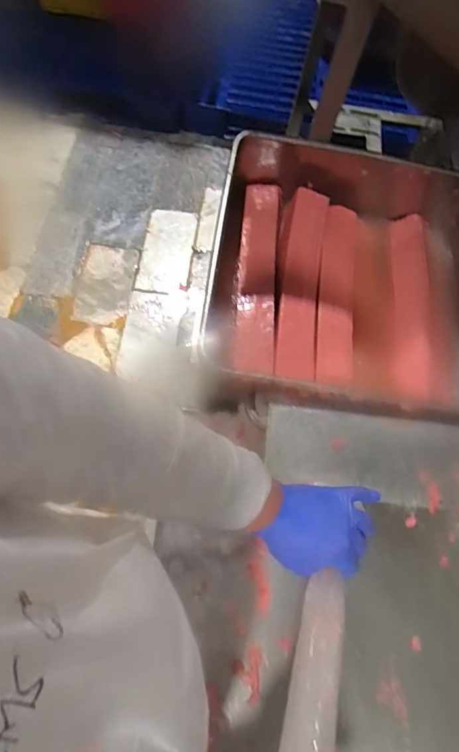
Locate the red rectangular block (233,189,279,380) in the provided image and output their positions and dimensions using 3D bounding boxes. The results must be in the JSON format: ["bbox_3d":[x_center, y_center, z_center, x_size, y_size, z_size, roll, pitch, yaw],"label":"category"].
[{"bbox_3d":[0.071,-0.255,1.160,0.101,0.083,0.531,7,65,-2],"label":"red rectangular block"}]

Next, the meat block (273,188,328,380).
[{"bbox_3d":[0.176,-0.249,1.149,0.108,0.066,0.512,10,65,-1],"label":"meat block"}]

